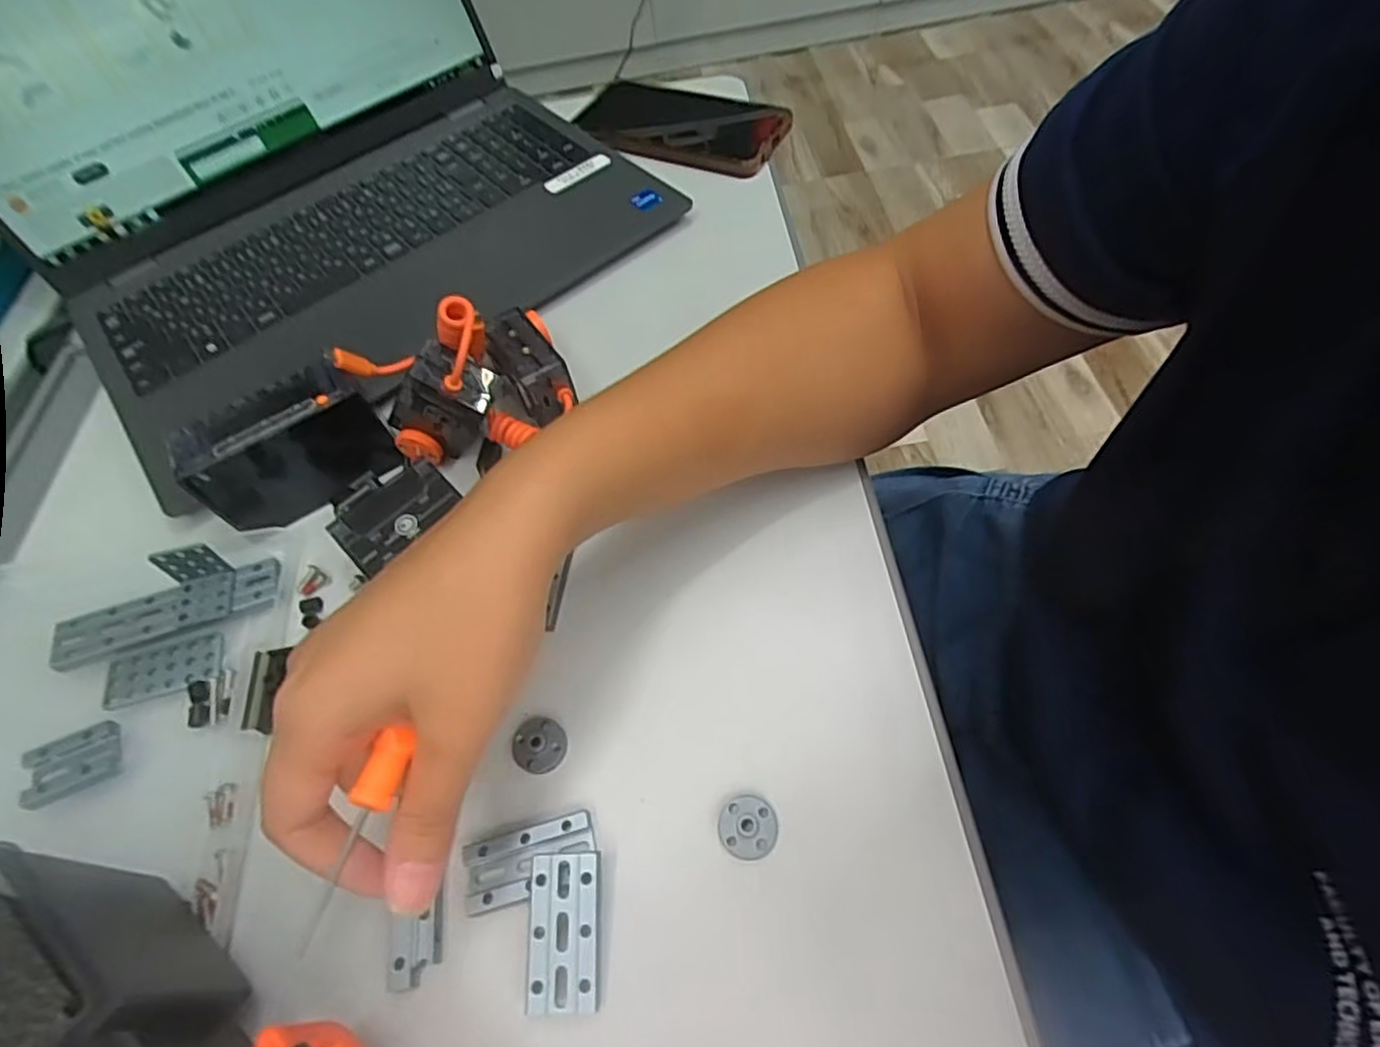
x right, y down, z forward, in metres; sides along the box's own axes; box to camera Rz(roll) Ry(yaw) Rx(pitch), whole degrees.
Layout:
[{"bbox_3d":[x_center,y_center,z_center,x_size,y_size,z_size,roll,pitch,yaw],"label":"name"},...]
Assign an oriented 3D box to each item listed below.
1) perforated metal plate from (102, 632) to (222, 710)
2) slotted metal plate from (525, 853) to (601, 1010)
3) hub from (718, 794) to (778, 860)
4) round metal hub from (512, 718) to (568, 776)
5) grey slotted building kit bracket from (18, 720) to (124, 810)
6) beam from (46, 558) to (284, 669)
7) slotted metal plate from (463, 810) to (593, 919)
[{"bbox_3d":[-0.236,0.065,0.303,0.046,0.004,0.025,-17,59,-6],"label":"perforated metal plate"},{"bbox_3d":[-0.043,0.139,0.231,0.025,0.004,0.047,0,68,1],"label":"slotted metal plate"},{"bbox_3d":[0.022,0.114,0.253,0.021,0.011,0.021,-2,59,3],"label":"hub"},{"bbox_3d":[-0.061,0.090,0.273,0.021,0.007,0.021,-2,59,3],"label":"round metal hub"},{"bbox_3d":[-0.255,0.100,0.279,0.033,0.010,0.026,-22,60,-9],"label":"grey slotted building kit bracket"},{"bbox_3d":[-0.243,0.042,0.314,0.095,0.009,0.026,-19,59,-8],"label":"beam"},{"bbox_3d":[-0.060,0.125,0.251,0.048,0.007,0.026,-15,59,-5],"label":"slotted metal plate"}]

